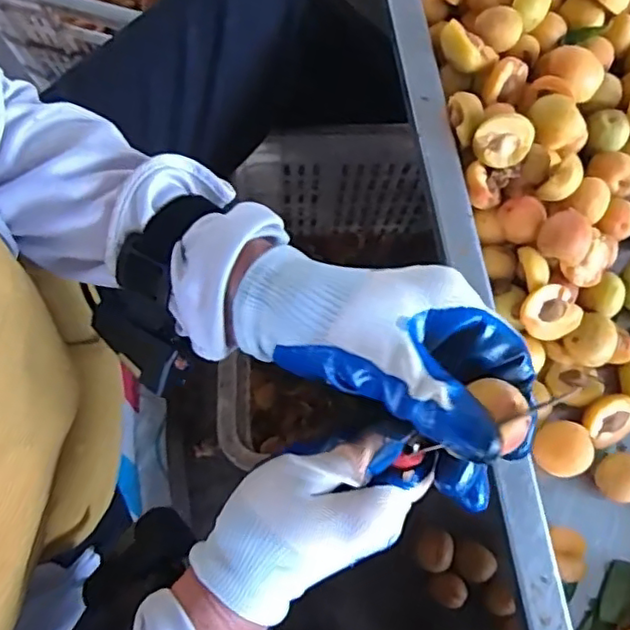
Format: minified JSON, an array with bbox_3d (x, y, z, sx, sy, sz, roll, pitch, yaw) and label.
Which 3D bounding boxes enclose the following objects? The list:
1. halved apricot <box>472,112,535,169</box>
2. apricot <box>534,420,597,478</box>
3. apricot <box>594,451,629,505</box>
[{"bbox_3d":[0.139,-0.130,0.458,0.043,0.018,0.038,-2,114,2],"label":"halved apricot"},{"bbox_3d":[0.175,0.098,0.446,0.041,0.034,0.038,0,75,-1],"label":"apricot"},{"bbox_3d":[0.218,0.117,0.444,0.033,0.029,0.034,8,75,1],"label":"apricot"}]

